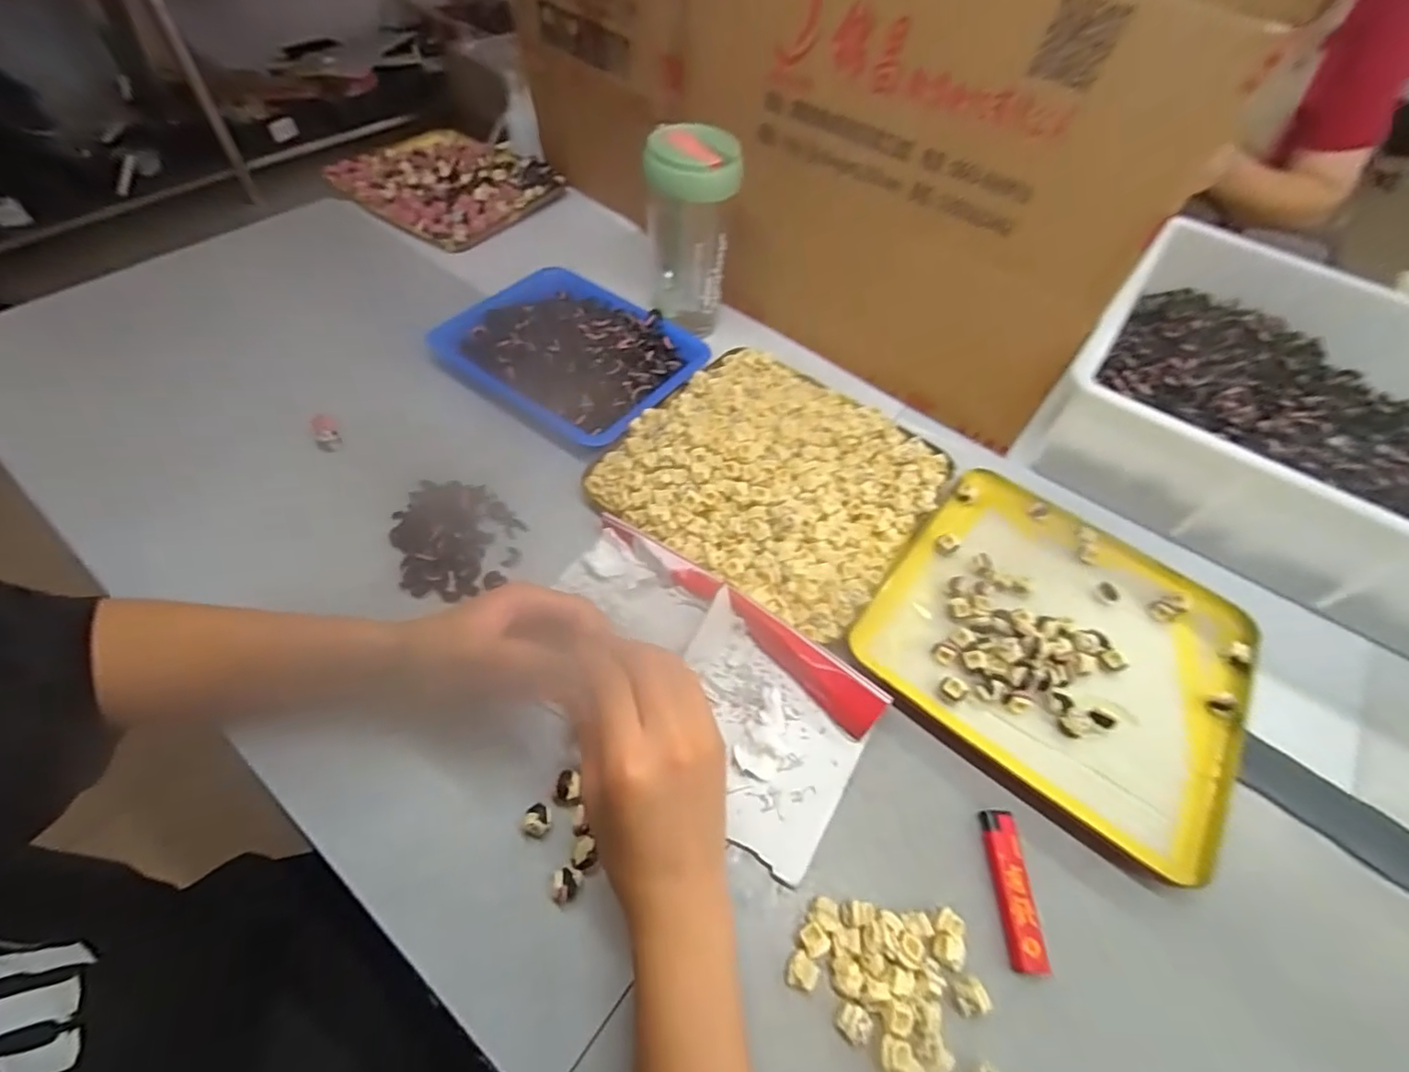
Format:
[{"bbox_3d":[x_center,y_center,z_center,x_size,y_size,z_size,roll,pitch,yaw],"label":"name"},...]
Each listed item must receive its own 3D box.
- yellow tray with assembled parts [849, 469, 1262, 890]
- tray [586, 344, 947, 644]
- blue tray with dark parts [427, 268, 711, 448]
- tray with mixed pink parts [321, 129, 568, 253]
[{"bbox_3d":[0.260,0.072,0.428,0.240,0.019,0.244,31,57,17],"label":"yellow tray with assembled parts"},{"bbox_3d":[0.061,-0.060,0.490,0.240,0.039,0.234,30,57,16],"label":"tray"},{"bbox_3d":[-0.127,-0.180,0.557,0.220,0.031,0.169,29,57,16],"label":"blue tray with dark parts"},{"bbox_3d":[-0.321,-0.442,0.743,0.219,0.027,0.190,31,57,17],"label":"tray with mixed pink parts"}]

